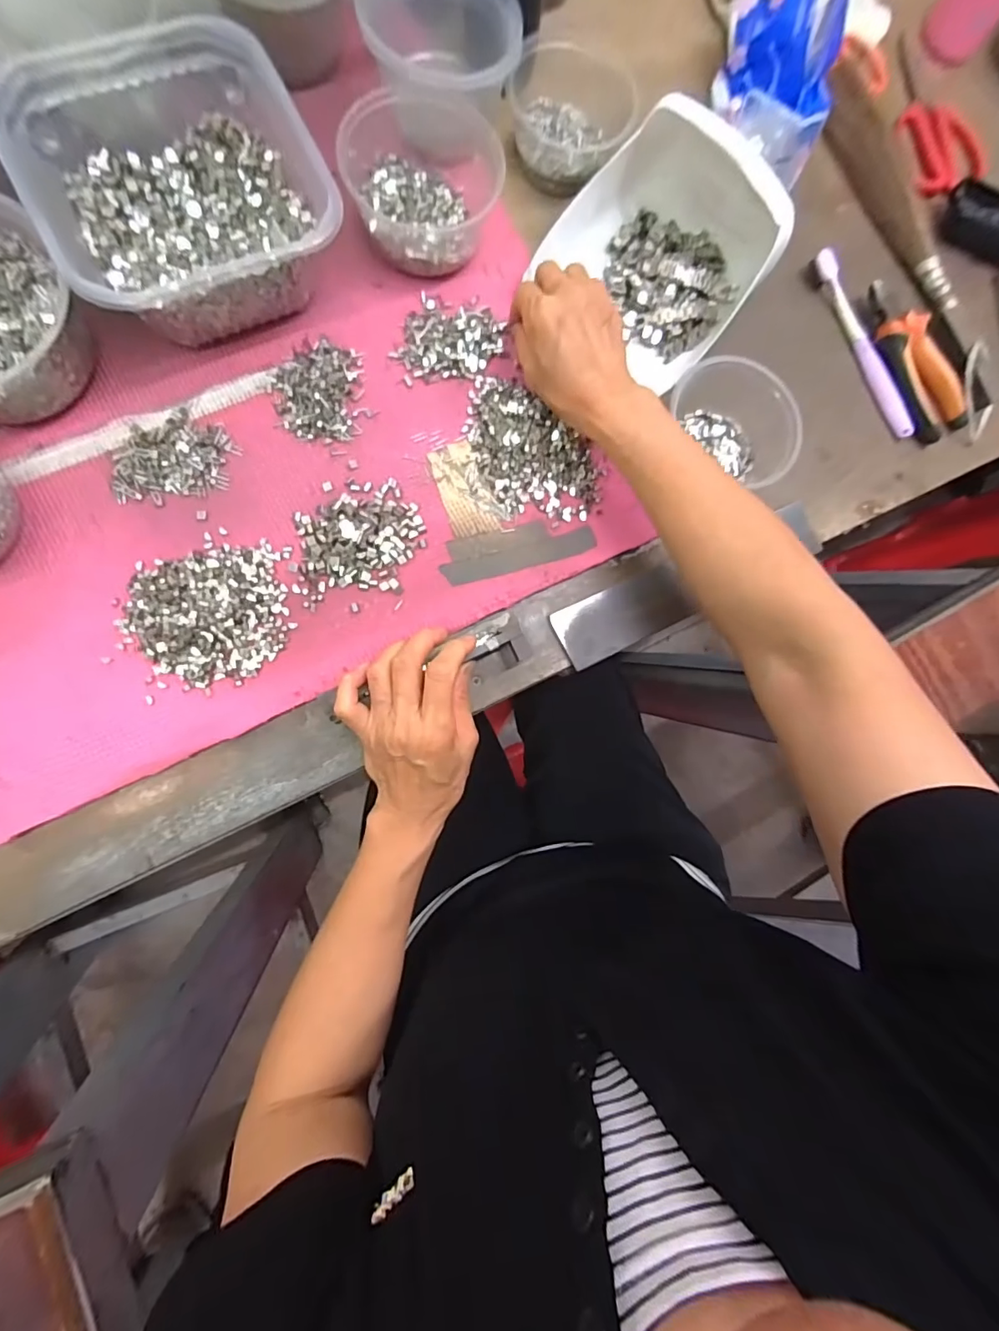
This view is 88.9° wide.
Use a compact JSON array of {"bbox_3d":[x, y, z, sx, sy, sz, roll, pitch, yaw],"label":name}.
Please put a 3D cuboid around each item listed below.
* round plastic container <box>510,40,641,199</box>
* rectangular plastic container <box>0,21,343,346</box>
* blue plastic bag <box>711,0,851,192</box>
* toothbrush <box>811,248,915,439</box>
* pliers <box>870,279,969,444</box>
[{"bbox_3d":[0.057,-0.465,0.439,0.107,0.051,0.116,16,83,-6],"label":"round plastic container"},{"bbox_3d":[-0.214,-0.321,0.350,0.172,0.074,0.161,-26,89,-9],"label":"rectangular plastic container"},{"bbox_3d":[0.246,-0.528,0.453,0.098,0.091,0.136,11,84,-7],"label":"blue plastic bag"},{"bbox_3d":[0.339,-0.297,0.474,0.017,0.023,0.181,-28,87,-11],"label":"toothbrush"},{"bbox_3d":[0.386,-0.285,0.473,0.063,0.029,0.151,-23,87,-10],"label":"pliers"}]

